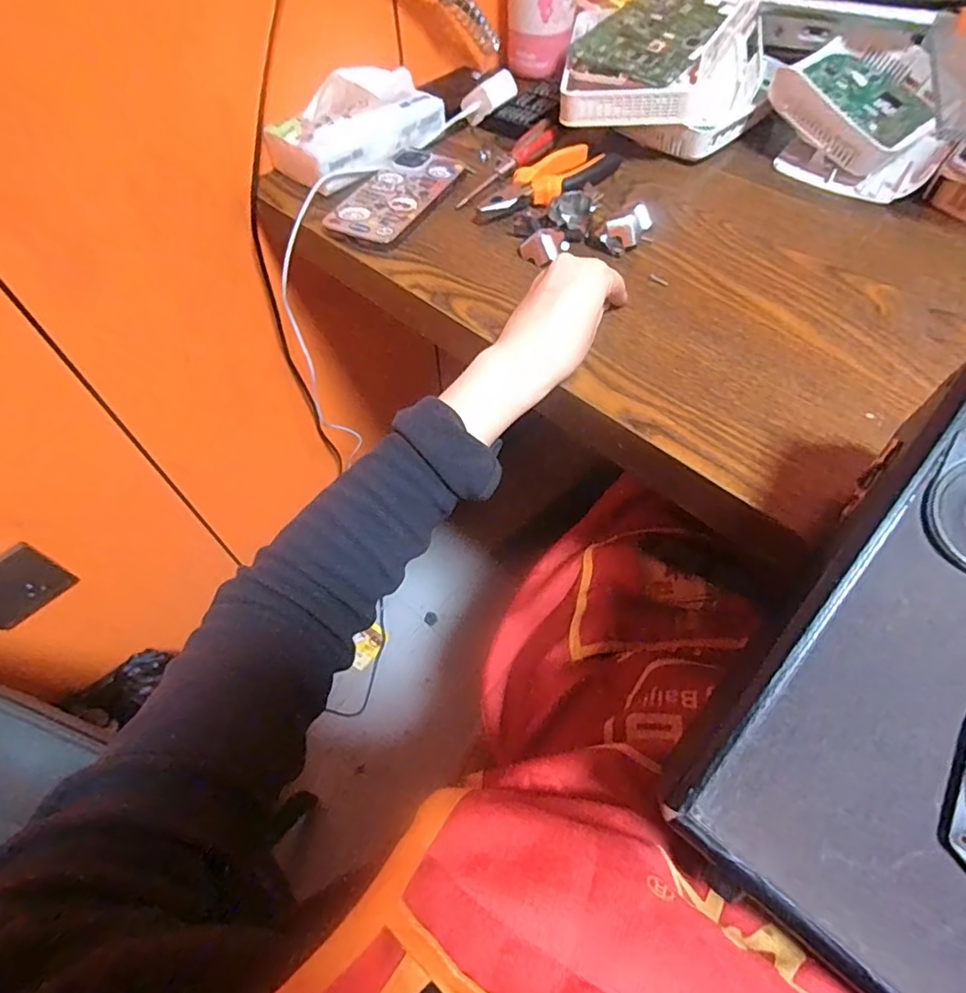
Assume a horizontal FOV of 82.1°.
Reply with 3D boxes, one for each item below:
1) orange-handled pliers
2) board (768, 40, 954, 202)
[{"bbox_3d":[0.060,-0.278,0.484,0.151,0.014,0.047,-37,63,-21],"label":"orange-handled pliers"},{"bbox_3d":[0.352,-0.352,0.511,0.145,0.065,0.167,30,62,19],"label":"board"}]

